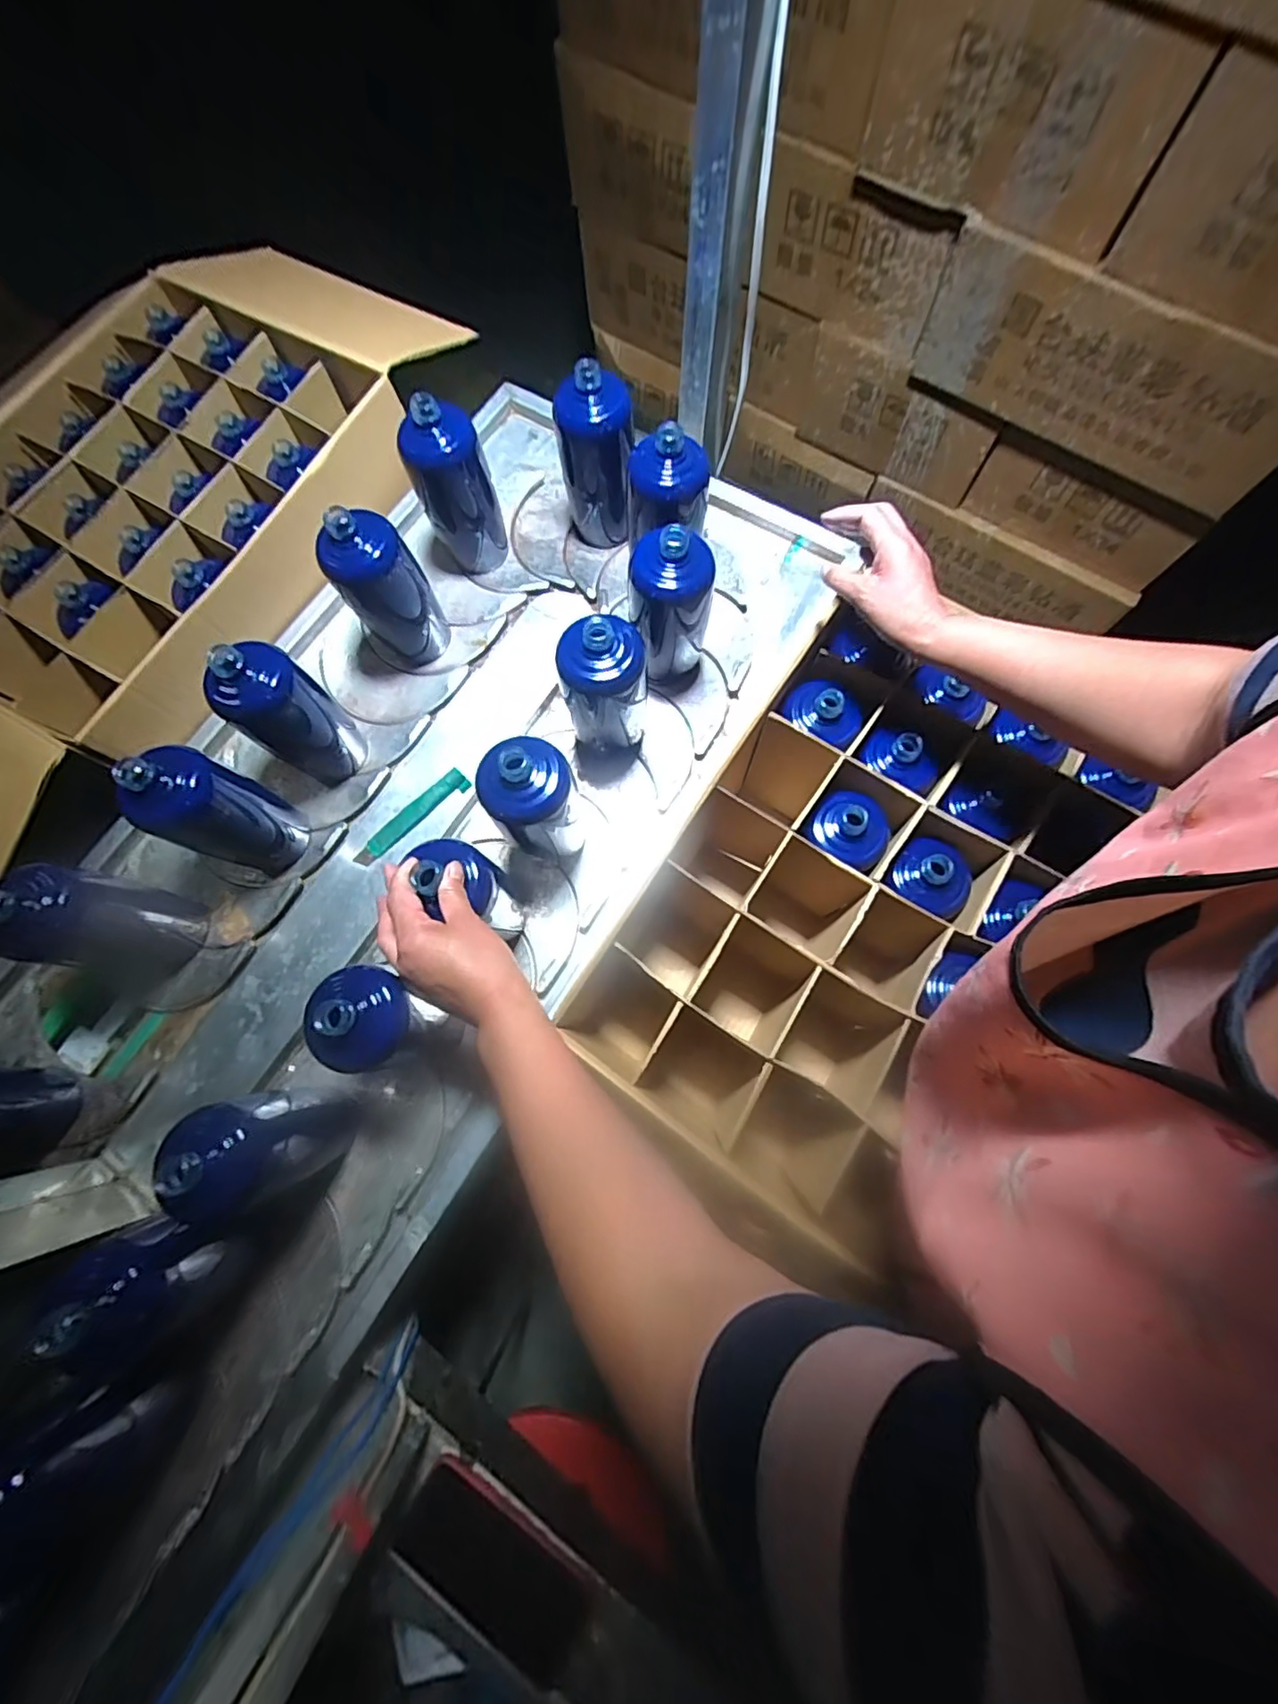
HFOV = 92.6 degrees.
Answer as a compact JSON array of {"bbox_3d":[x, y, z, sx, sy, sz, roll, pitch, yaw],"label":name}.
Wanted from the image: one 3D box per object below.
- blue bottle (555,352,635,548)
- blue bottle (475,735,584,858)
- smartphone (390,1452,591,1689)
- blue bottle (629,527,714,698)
[{"bbox_3d":[-0.048,-0.442,0.683,0.079,0.192,0.069,-7,68,-5],"label":"blue bottle"},{"bbox_3d":[-0.096,-0.044,0.578,0.075,0.187,0.066,-30,72,-13],"label":"blue bottle"},{"bbox_3d":[-0.124,0.606,0.517,0.169,0.008,0.081,31,70,10],"label":"smartphone"},{"bbox_3d":[0.033,-0.251,0.628,0.076,0.192,0.080,4,67,-1],"label":"blue bottle"}]

